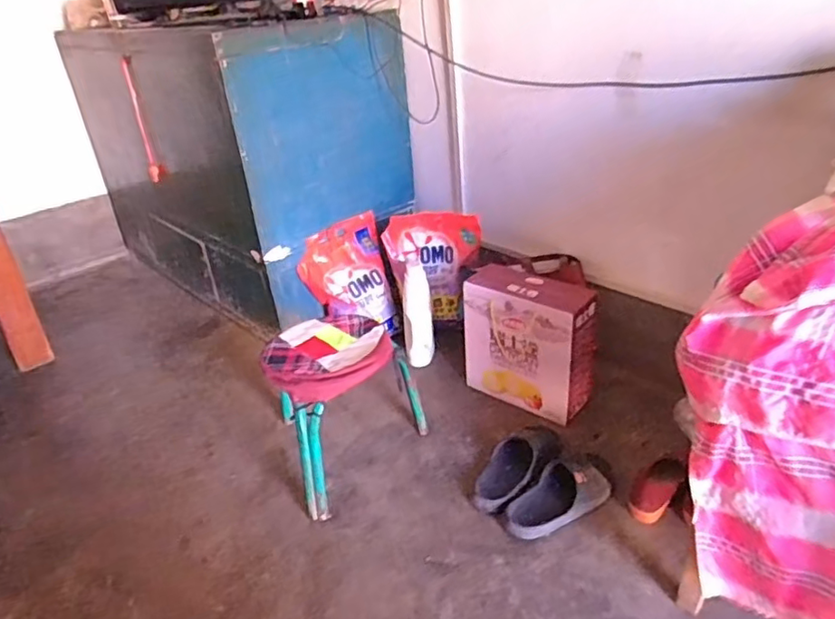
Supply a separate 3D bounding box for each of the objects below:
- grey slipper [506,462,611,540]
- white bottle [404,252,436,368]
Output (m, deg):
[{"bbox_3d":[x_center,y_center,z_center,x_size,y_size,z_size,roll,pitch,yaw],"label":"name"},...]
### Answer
[{"bbox_3d":[0.281,0.378,1.200,0.221,0.067,0.101,-21,34,-27],"label":"grey slipper"},{"bbox_3d":[0.000,-0.001,1.675,0.081,0.320,0.091,-5,-2,-2],"label":"white bottle"}]

